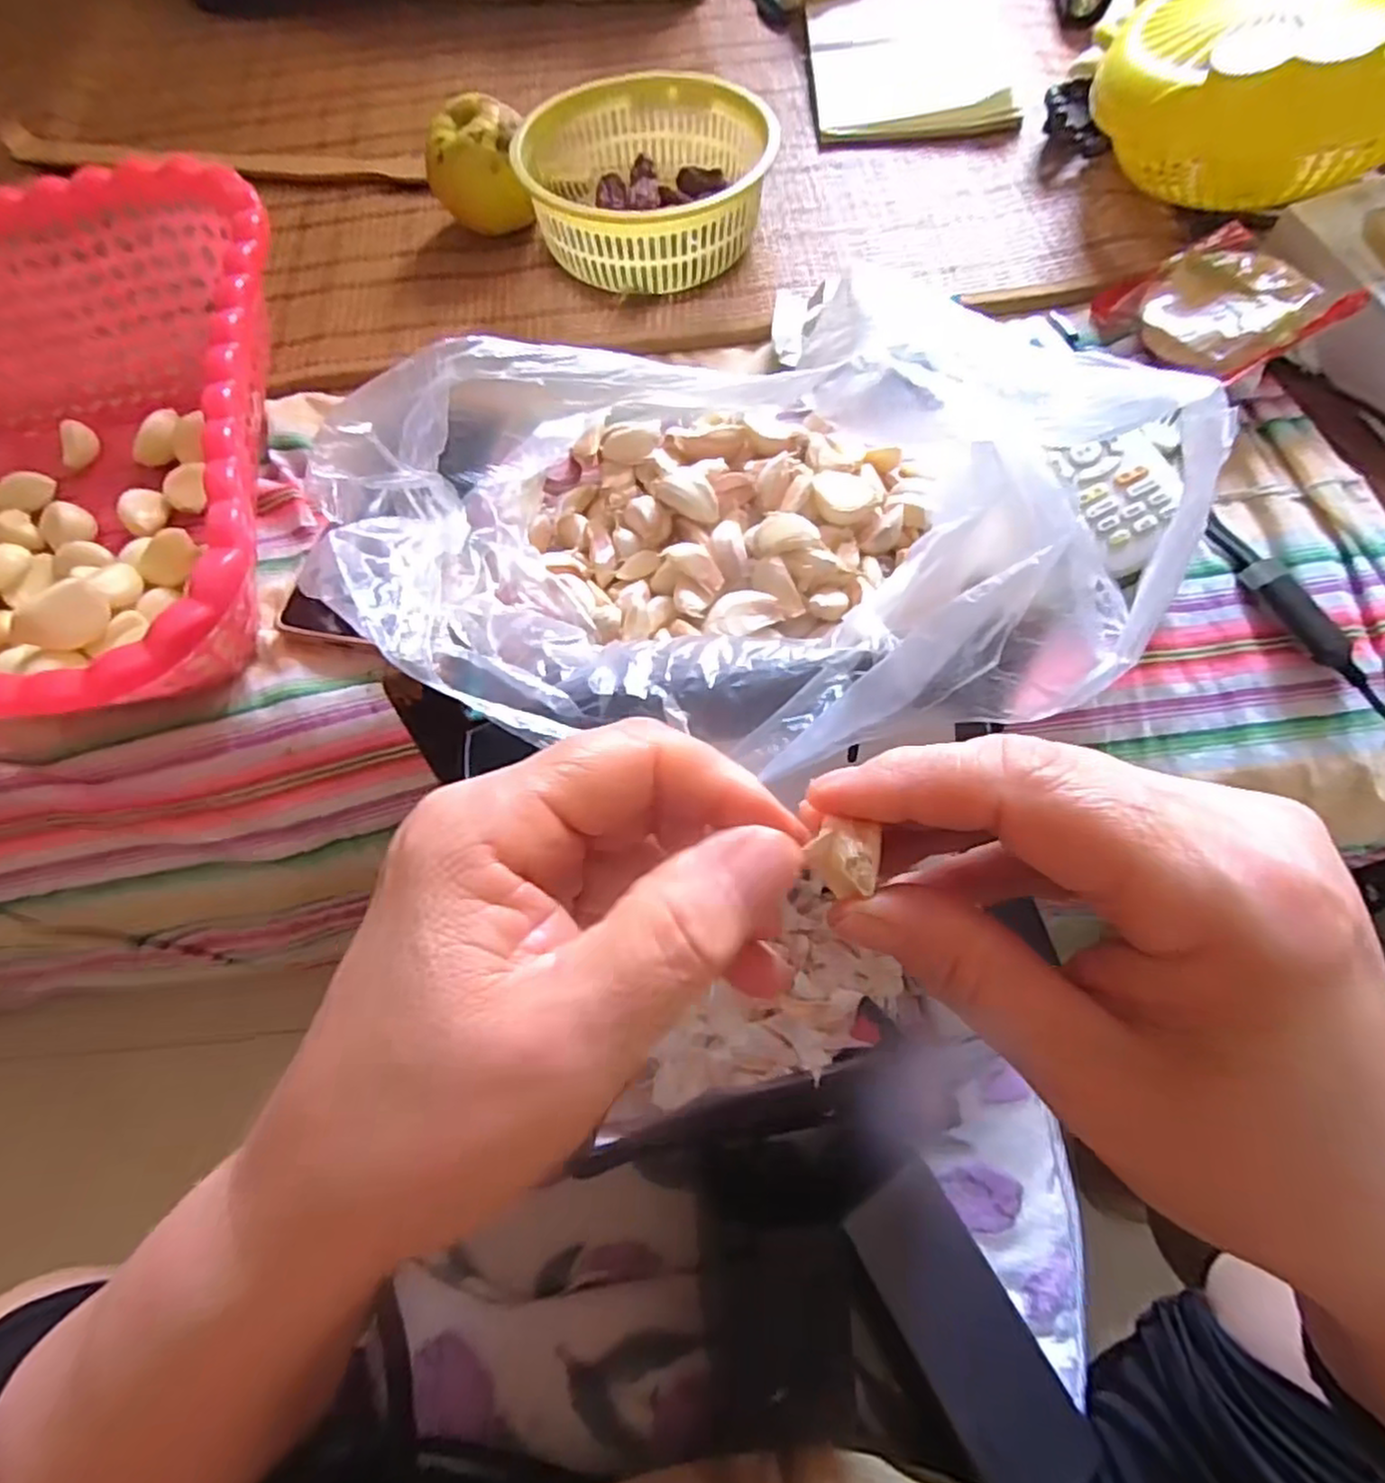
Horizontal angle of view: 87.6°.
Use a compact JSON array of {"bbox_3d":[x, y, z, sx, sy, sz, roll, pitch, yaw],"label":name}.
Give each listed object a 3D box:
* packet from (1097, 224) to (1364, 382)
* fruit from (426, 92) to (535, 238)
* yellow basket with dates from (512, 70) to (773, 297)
[{"bbox_3d":[0.278,-0.231,0.382,0.081,0.017,0.099,-28,52,17],"label":"packet"},{"bbox_3d":[-0.129,-0.345,0.448,0.060,0.063,0.059,-20,66,-7],"label":"fruit"},{"bbox_3d":[-0.034,-0.359,0.452,0.148,0.053,0.159,-16,66,-5],"label":"yellow basket with dates"}]

